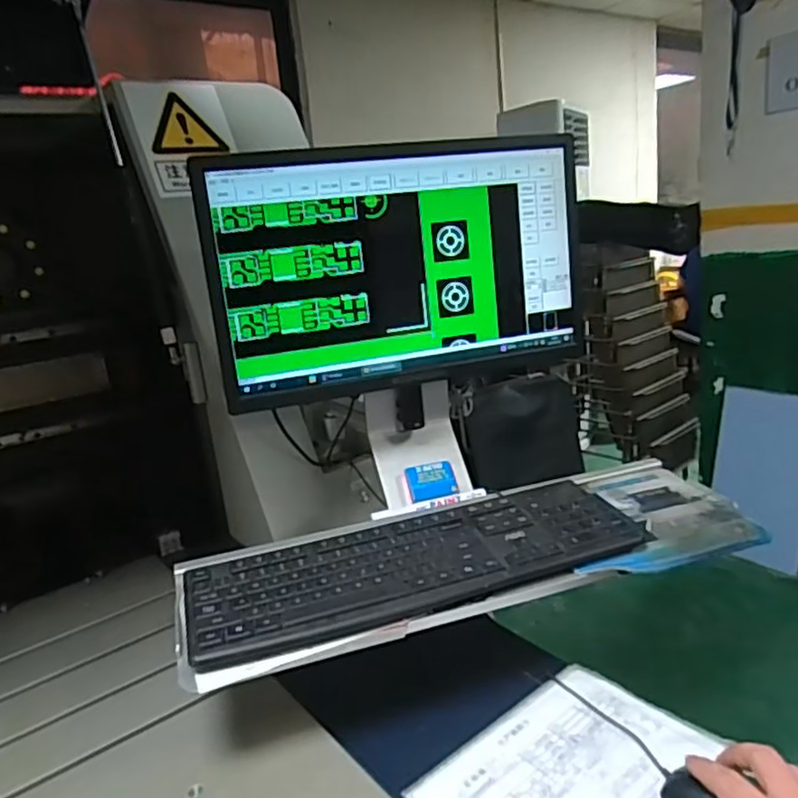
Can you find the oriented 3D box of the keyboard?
[{"bbox_3d":[0.026,0.158,0.659,0.452,0.029,0.146,-10,15,-16],"label":"keyboard"}]

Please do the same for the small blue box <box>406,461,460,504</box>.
[{"bbox_3d":[0.039,0.099,0.798,0.057,0.043,0.006,-12,-18,-9],"label":"small blue box"}]

